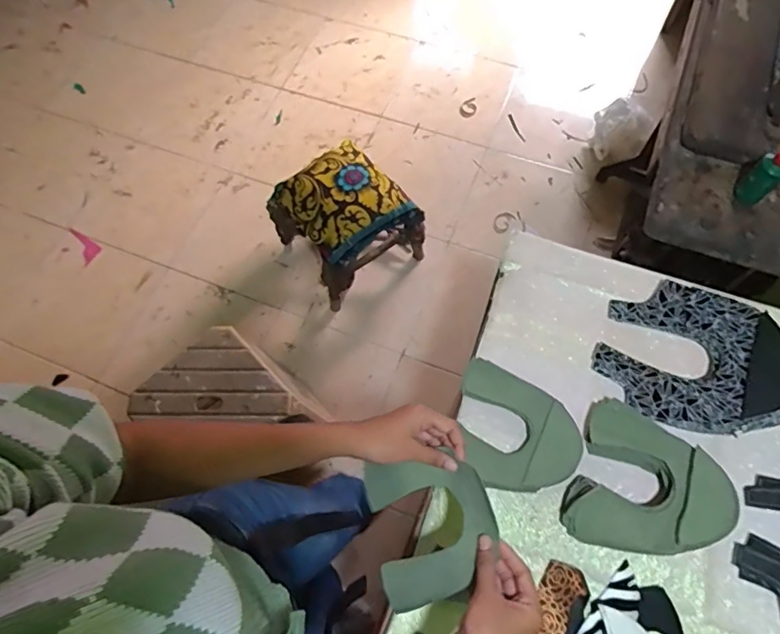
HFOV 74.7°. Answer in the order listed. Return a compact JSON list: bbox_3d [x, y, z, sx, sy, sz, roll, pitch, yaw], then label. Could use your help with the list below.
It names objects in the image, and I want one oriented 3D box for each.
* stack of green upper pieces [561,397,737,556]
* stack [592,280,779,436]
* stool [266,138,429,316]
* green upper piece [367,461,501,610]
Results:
[{"bbox_3d":[0.315,0.205,0.619,0.172,0.040,0.176,21,70,11],"label":"stack of green upper pieces"},{"bbox_3d":[0.408,0.062,0.672,0.239,0.057,0.186,32,73,15],"label":"stack"},{"bbox_3d":[-0.114,-0.267,1.459,0.337,0.358,0.290,-33,70,-10],"label":"stool"},{"bbox_3d":[0.044,0.215,0.526,0.120,0.025,0.138,-13,67,-2],"label":"green upper piece"}]

